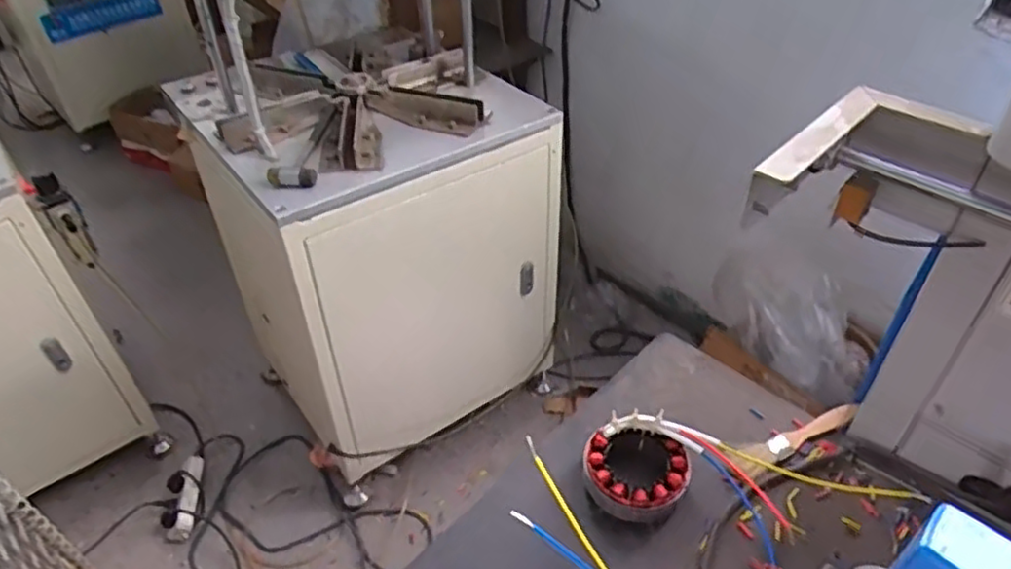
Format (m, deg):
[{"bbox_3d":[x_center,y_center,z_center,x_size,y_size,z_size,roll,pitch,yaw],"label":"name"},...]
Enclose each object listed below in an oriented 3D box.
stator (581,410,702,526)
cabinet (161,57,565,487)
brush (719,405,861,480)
[{"bbox_3d":[0.113,0.157,0.589,0.082,0.047,0.091,28,50,30],"label":"stator"},{"bbox_3d":[-0.247,-0.088,1.459,0.552,0.682,0.488,-25,47,-23],"label":"cabinet"},{"bbox_3d":[0.261,0.137,0.629,0.137,0.011,0.034,-21,45,-20],"label":"brush"}]

